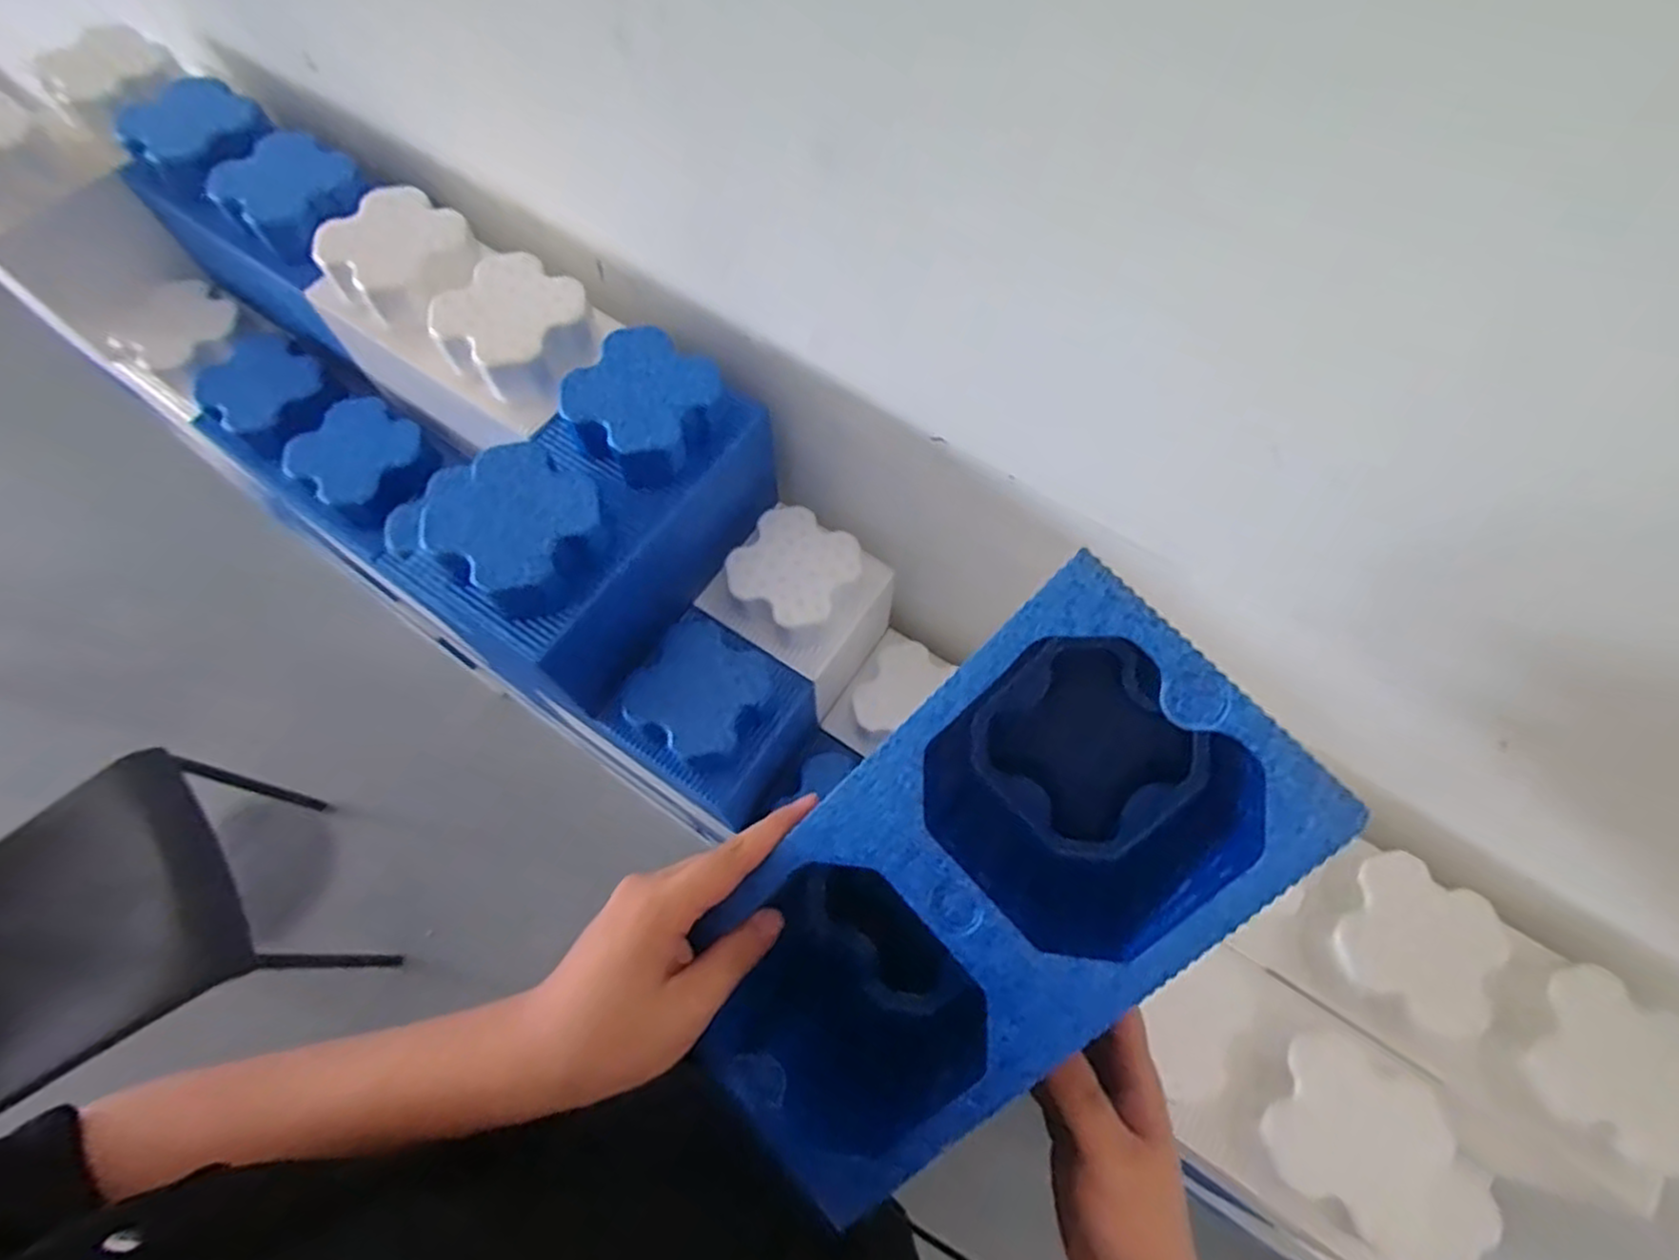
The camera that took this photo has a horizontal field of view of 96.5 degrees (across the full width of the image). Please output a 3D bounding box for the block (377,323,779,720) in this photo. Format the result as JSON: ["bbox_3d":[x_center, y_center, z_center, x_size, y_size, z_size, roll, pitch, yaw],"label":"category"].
[{"bbox_3d":[-0.206,-0.100,0.680,0.147,0.189,0.290,29,68,12],"label":"block"}]

